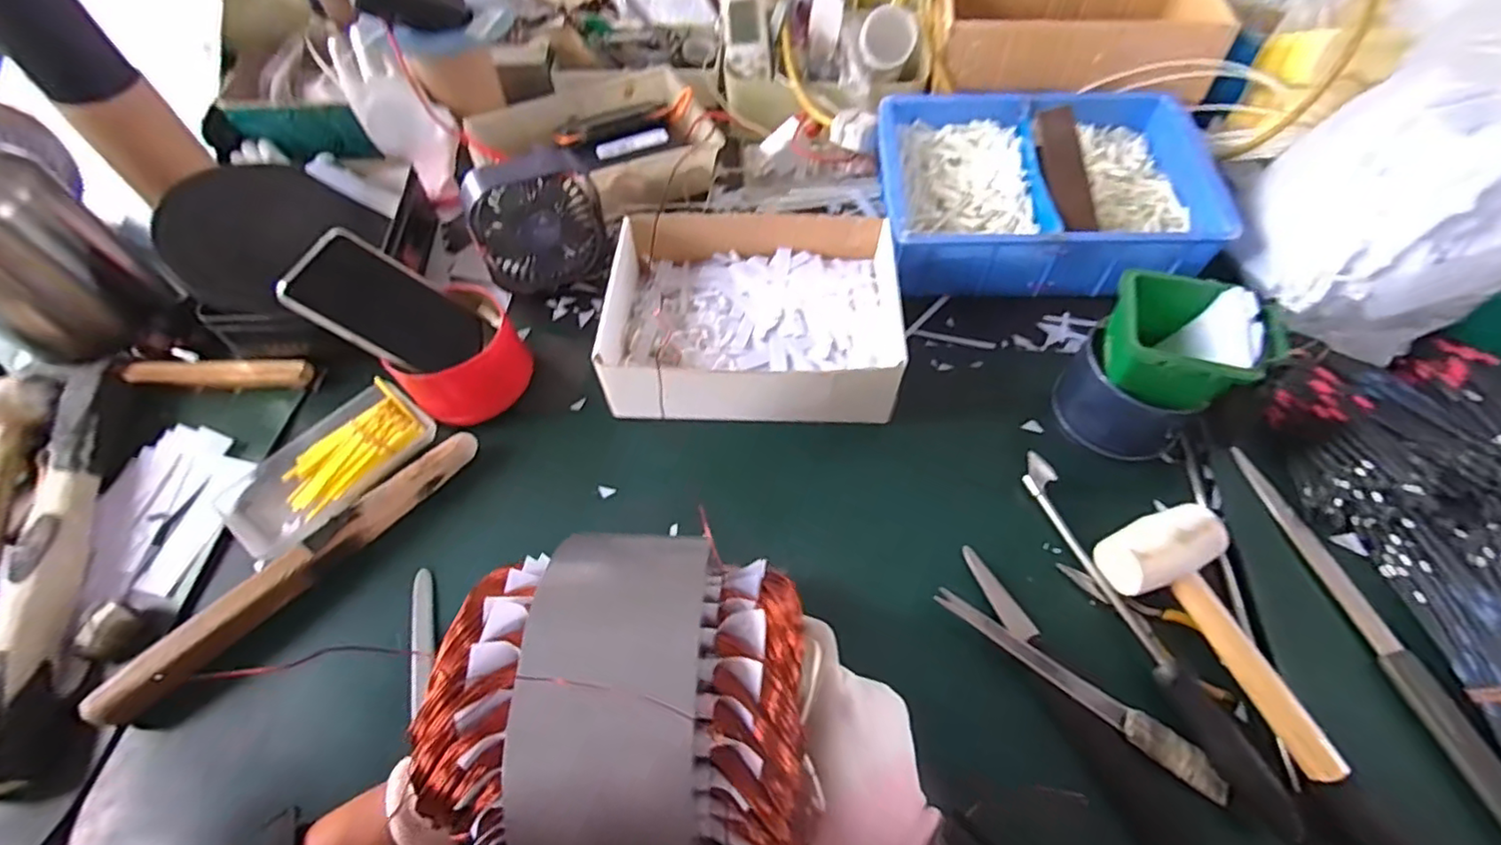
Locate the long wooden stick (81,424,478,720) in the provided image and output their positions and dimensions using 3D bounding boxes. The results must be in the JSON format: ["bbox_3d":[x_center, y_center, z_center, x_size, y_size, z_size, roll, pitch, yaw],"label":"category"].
[{"bbox_3d":[-0.325,0.101,0.460,0.021,0.021,0.278,37,66,21],"label":"long wooden stick"}]

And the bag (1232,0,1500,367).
[{"bbox_3d":[0.578,-0.245,0.504,0.178,0.208,0.347,38,66,22],"label":"bag"}]

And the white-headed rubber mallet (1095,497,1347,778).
[{"bbox_3d":[0.312,0.141,0.413,0.090,0.048,0.175,-20,60,-10],"label":"white-headed rubber mallet"}]

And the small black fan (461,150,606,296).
[{"bbox_3d":[-0.196,-0.182,0.596,0.118,0.123,0.047,-25,44,-20],"label":"small black fan"}]

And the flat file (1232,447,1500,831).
[{"bbox_3d":[0.426,0.140,0.430,0.029,0.012,0.276,-12,59,-6],"label":"flat file"}]

